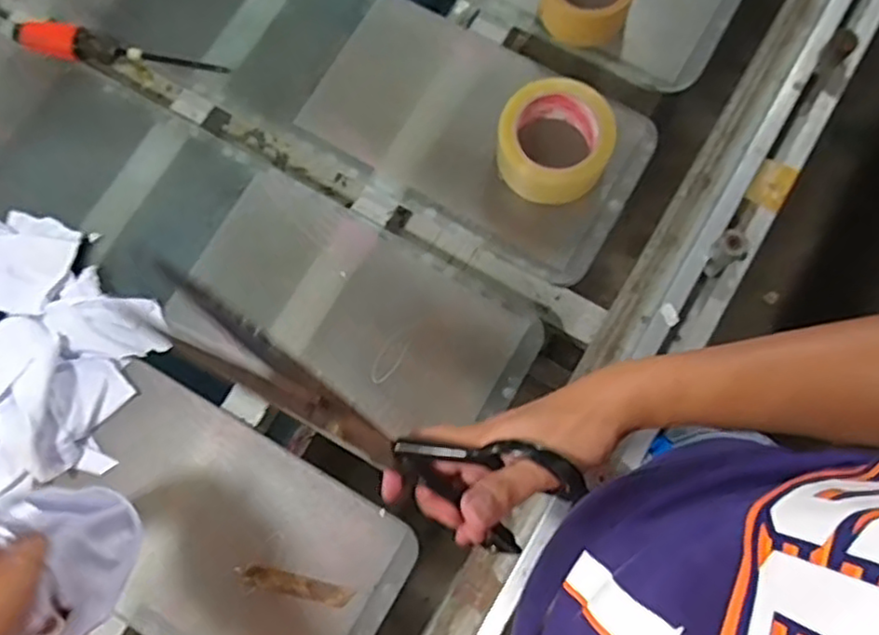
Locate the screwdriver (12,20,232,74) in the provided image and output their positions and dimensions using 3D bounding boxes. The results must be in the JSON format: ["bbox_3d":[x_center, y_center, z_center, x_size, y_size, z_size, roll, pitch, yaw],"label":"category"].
[{"bbox_3d":[-0.333,-0.275,0.714,0.216,0.028,0.033,10,80,2],"label":"screwdriver"}]

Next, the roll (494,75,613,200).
[{"bbox_3d":[0.111,-0.167,0.668,0.103,0.067,0.104,0,80,0],"label":"roll"}]

